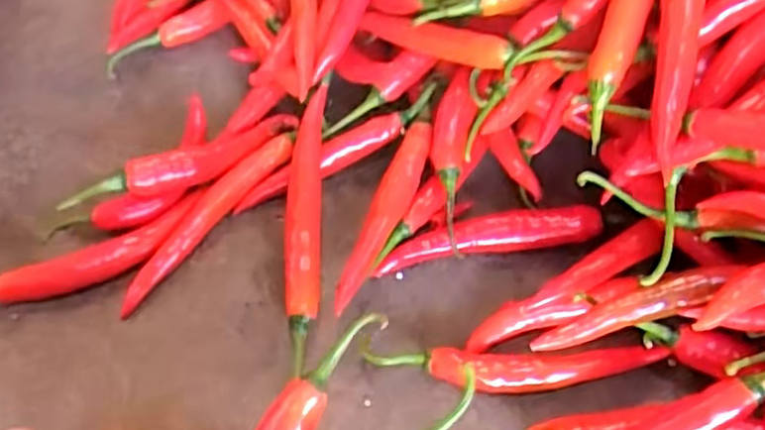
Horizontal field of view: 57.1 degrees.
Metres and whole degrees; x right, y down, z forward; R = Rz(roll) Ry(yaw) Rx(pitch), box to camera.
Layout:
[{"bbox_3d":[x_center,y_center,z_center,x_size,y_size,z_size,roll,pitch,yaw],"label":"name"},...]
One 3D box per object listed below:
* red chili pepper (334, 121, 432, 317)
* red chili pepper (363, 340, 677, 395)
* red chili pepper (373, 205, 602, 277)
[{"bbox_3d":[0.001,-0.001,0.407,0.018,0.026,0.119,21,61,15],"label":"red chili pepper"},{"bbox_3d":[0.067,0.081,0.367,0.153,0.020,0.022,1,58,3],"label":"red chili pepper"},{"bbox_3d":[0.060,0.014,0.408,0.127,0.022,0.021,-7,58,-2],"label":"red chili pepper"}]

